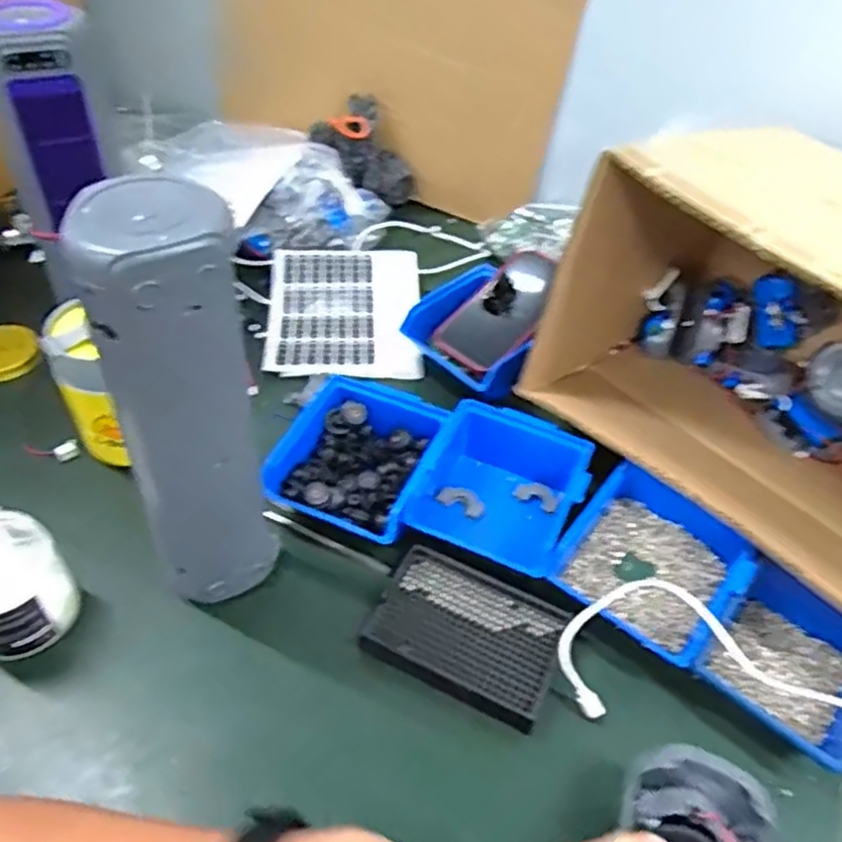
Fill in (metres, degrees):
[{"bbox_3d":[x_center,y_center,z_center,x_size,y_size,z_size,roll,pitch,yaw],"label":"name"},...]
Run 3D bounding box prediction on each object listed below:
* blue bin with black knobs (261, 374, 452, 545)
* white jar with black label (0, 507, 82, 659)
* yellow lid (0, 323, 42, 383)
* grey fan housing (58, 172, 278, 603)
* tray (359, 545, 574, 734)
[{"bbox_3d":[-0.049,0.032,0.625,0.115,0.062,0.142,20,49,13],"label":"blue bin with black knobs"},{"bbox_3d":[-0.295,0.121,0.528,0.076,0.088,0.075,-29,56,-28],"label":"white jar with black label"},{"bbox_3d":[-0.423,-0.068,0.737,0.072,0.022,0.072,-17,51,-20],"label":"yellow lid"},{"bbox_3d":[-0.146,0.006,0.478,0.079,0.322,0.081,-10,49,-14],"label":"grey fan housing"},{"bbox_3d":[0.035,0.157,0.551,0.135,0.014,0.099,23,49,15],"label":"tray"}]

